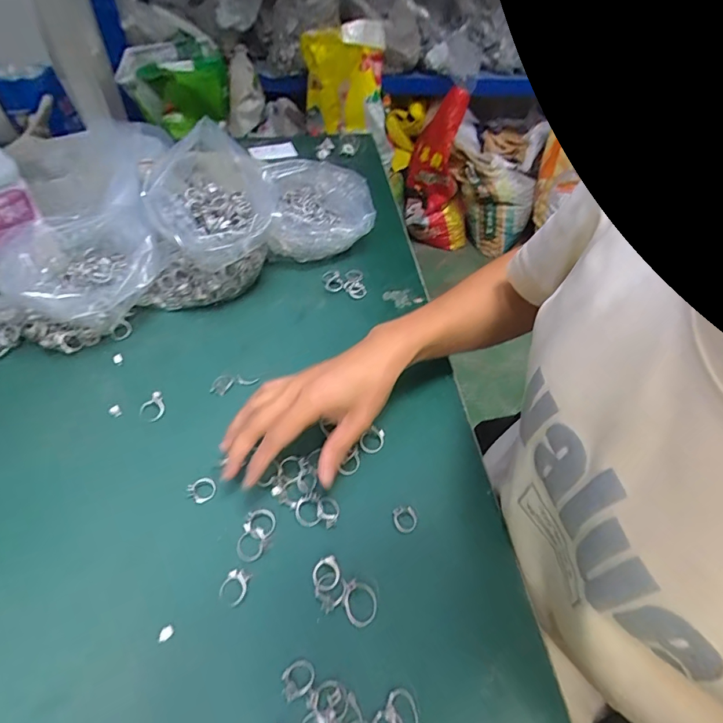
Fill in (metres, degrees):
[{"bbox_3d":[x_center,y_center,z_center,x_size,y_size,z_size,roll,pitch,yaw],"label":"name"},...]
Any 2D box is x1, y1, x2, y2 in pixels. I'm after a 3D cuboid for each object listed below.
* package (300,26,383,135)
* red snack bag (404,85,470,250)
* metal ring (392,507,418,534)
[{"bbox_3d":[-0.068,-0.956,1.500,0.244,0.291,0.195,13,49,8],"label":"package"},{"bbox_3d":[0.320,-0.727,1.742,0.278,0.568,0.181,10,47,4],"label":"red snack bag"},{"bbox_3d":[0.034,0.122,0.340,0.018,0.004,0.019,1,48,-2],"label":"metal ring"}]

